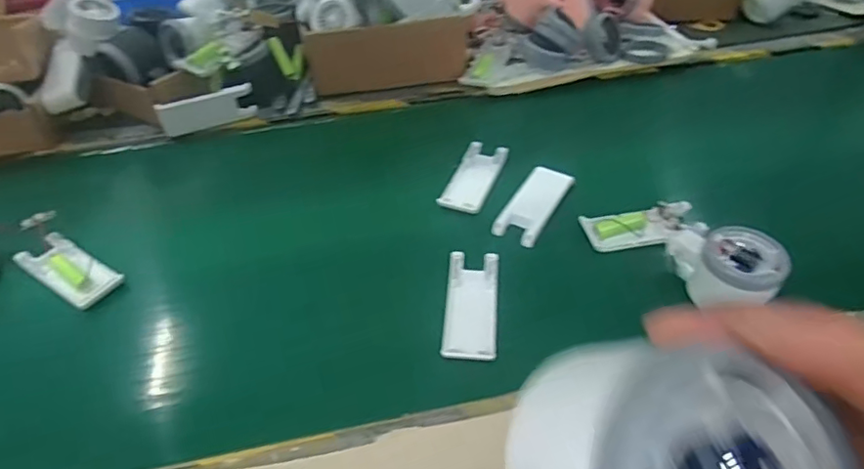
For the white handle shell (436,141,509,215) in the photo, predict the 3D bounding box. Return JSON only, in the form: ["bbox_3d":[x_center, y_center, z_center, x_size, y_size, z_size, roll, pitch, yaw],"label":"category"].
[{"bbox_3d":[0.042,-0.059,0.560,0.045,0.010,0.105,15,46,18],"label":"white handle shell"}]

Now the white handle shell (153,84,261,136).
[{"bbox_3d":[-0.256,-0.143,0.632,0.102,0.038,0.014,-23,47,-21],"label":"white handle shell"}]

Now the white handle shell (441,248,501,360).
[{"bbox_3d":[0.032,0.056,0.441,0.041,0.010,0.105,3,43,5],"label":"white handle shell"}]

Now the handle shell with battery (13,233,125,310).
[{"bbox_3d":[-0.318,0.030,0.481,0.095,0.014,0.041,23,49,25],"label":"handle shell with battery"}]

